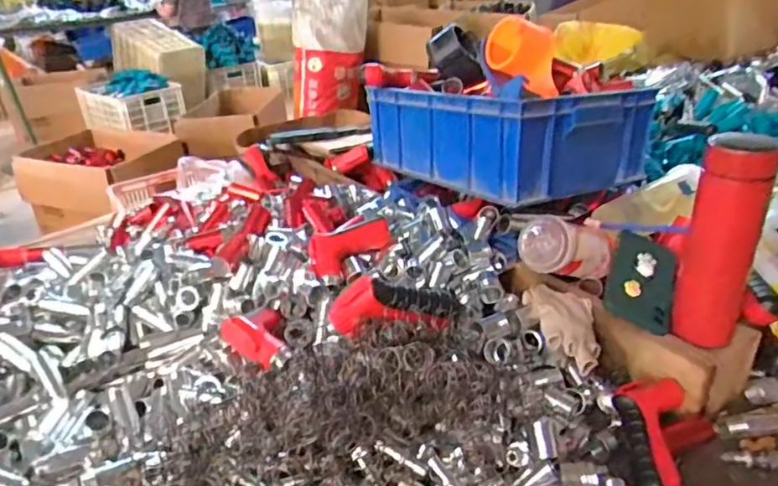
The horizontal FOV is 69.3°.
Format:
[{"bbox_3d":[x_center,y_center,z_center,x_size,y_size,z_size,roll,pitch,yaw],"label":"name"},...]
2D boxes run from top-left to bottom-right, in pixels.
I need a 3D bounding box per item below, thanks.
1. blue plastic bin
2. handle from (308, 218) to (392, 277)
[{"bbox_3d":[0.175,-0.200,0.939,0.255,0.157,0.407,-21,33,-30],"label":"blue plastic bin"},{"bbox_3d":[-0.052,0.005,0.760,0.125,0.025,0.062,-24,73,-30],"label":"handle"}]

